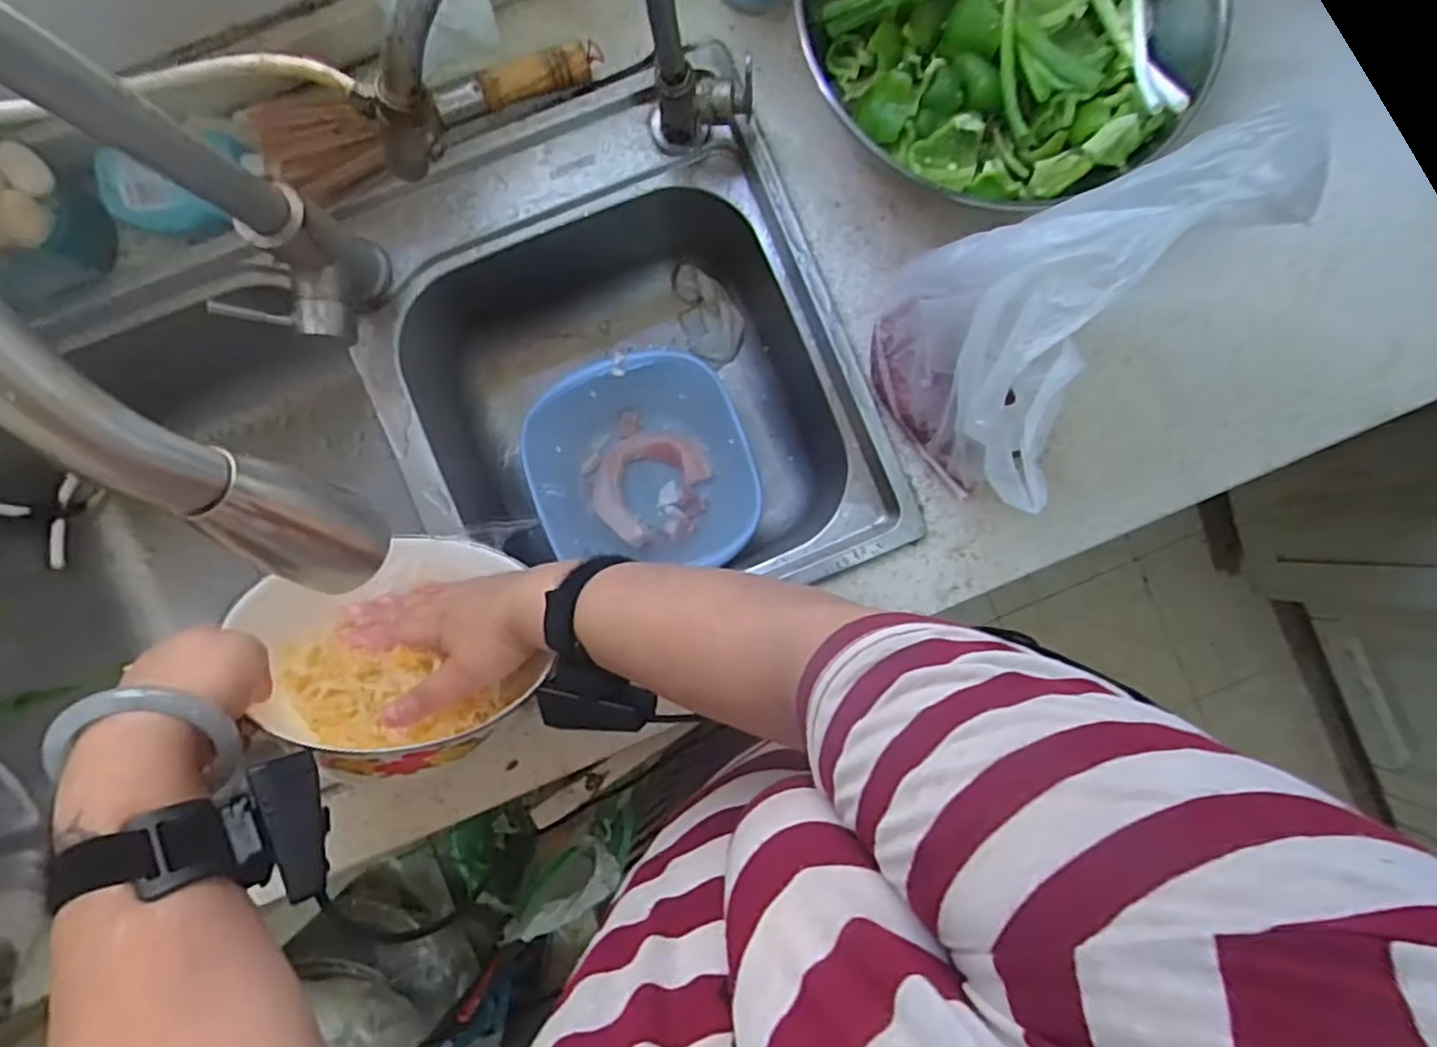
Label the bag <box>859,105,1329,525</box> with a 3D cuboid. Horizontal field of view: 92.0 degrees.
[{"bbox_3d":[0.207,-0.142,0.465,0.150,0.204,0.214,42,87,-1],"label":"bag"}]

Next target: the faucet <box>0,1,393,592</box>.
[{"bbox_3d":[-0.243,-0.087,0.352,0.065,0.351,0.255,-21,89,-3],"label":"faucet"}]

